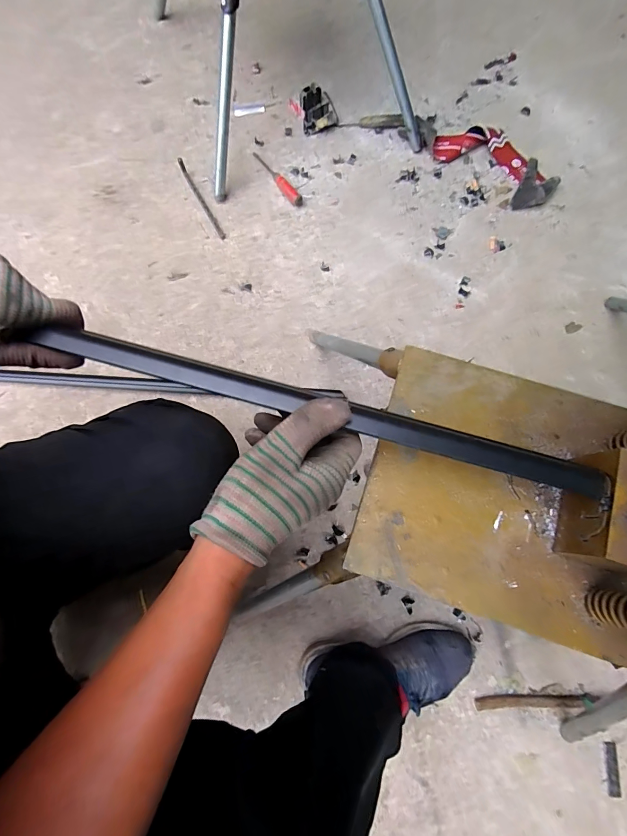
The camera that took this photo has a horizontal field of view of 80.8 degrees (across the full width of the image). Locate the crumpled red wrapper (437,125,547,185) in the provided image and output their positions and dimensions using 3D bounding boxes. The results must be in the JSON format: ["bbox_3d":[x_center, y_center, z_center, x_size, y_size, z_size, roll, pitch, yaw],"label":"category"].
[{"bbox_3d":[0.433,-0.651,0.896,0.264,0.019,0.128,22,77,7],"label":"crumpled red wrapper"}]

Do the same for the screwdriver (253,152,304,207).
[{"bbox_3d":[-0.085,-0.581,0.887,0.028,0.020,0.198,-32,77,-7],"label":"screwdriver"}]

